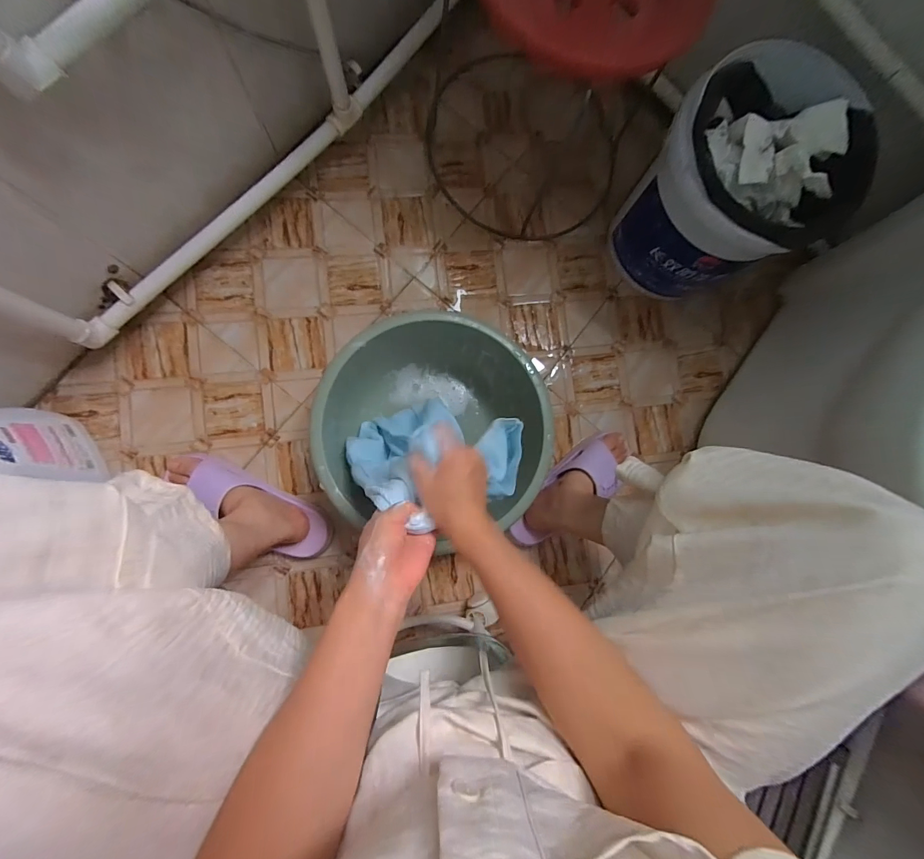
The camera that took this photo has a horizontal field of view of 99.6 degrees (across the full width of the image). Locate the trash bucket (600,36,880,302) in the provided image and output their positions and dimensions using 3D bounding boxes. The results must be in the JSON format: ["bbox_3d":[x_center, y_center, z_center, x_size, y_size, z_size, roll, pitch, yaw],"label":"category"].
[{"bbox_3d":[0.391,-0.367,0.631,0.229,0.268,0.241,1,84,-9],"label":"trash bucket"}]

